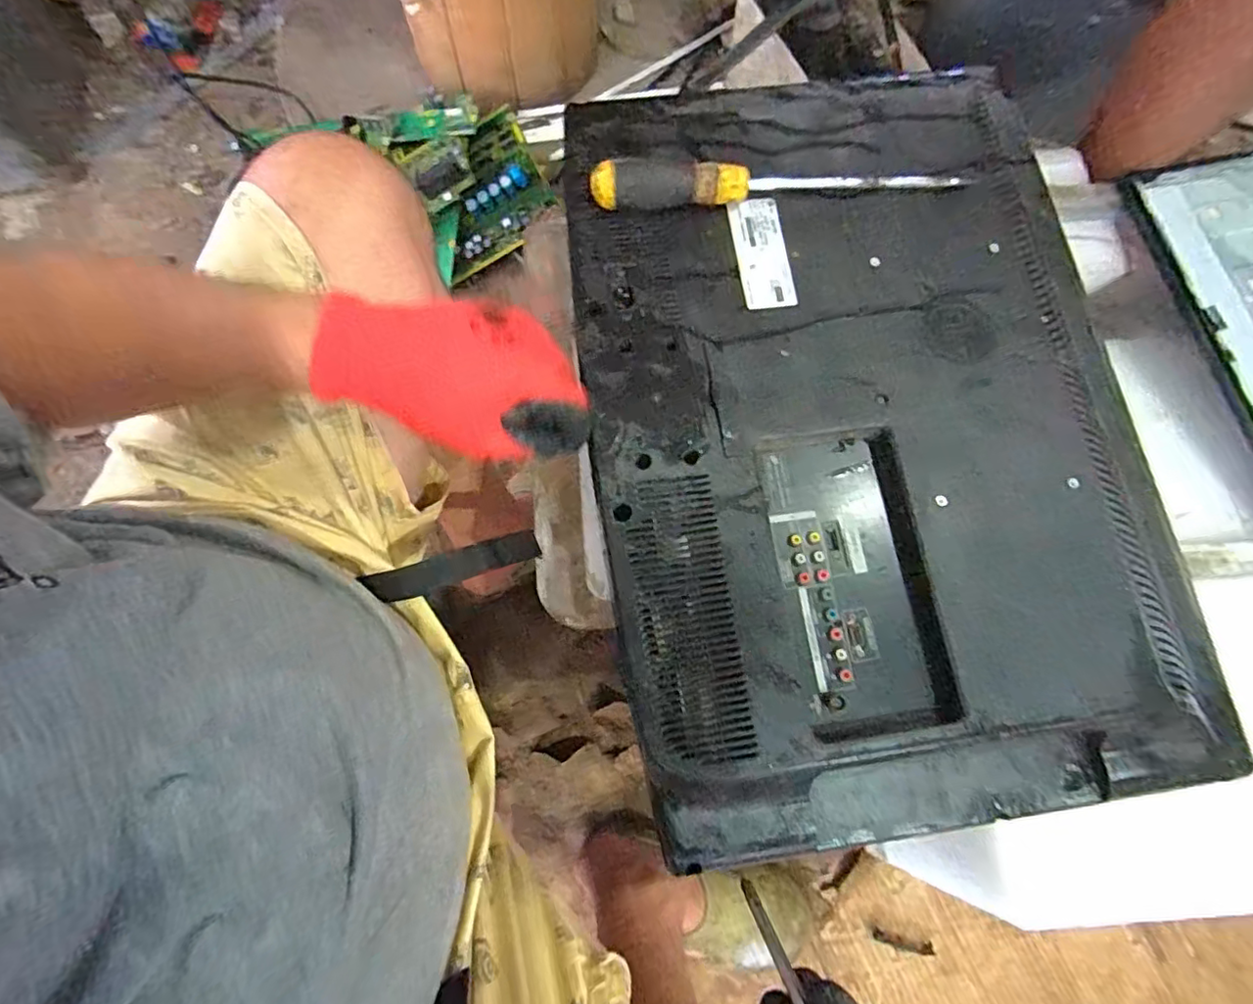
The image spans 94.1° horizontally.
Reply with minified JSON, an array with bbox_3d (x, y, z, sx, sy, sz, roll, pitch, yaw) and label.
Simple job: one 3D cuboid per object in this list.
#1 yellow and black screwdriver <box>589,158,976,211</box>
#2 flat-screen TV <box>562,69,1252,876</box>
[{"bbox_3d":[0.124,-0.259,0.464,0.302,0.034,0.028,-5,76,-2],"label":"yellow and black screwdriver"},{"bbox_3d":[0.178,-0.071,0.443,0.407,0.048,0.592,-8,76,-3],"label":"flat-screen TV"}]

